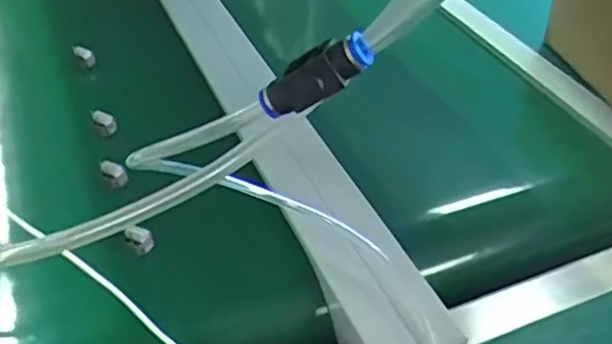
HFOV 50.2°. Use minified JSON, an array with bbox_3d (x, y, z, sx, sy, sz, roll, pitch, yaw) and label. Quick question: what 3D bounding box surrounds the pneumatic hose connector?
[{"bbox_3d":[0.004,-0.039,0.254,0.049,0.016,0.019,-29,31,27],"label":"pneumatic hose connector"}]

